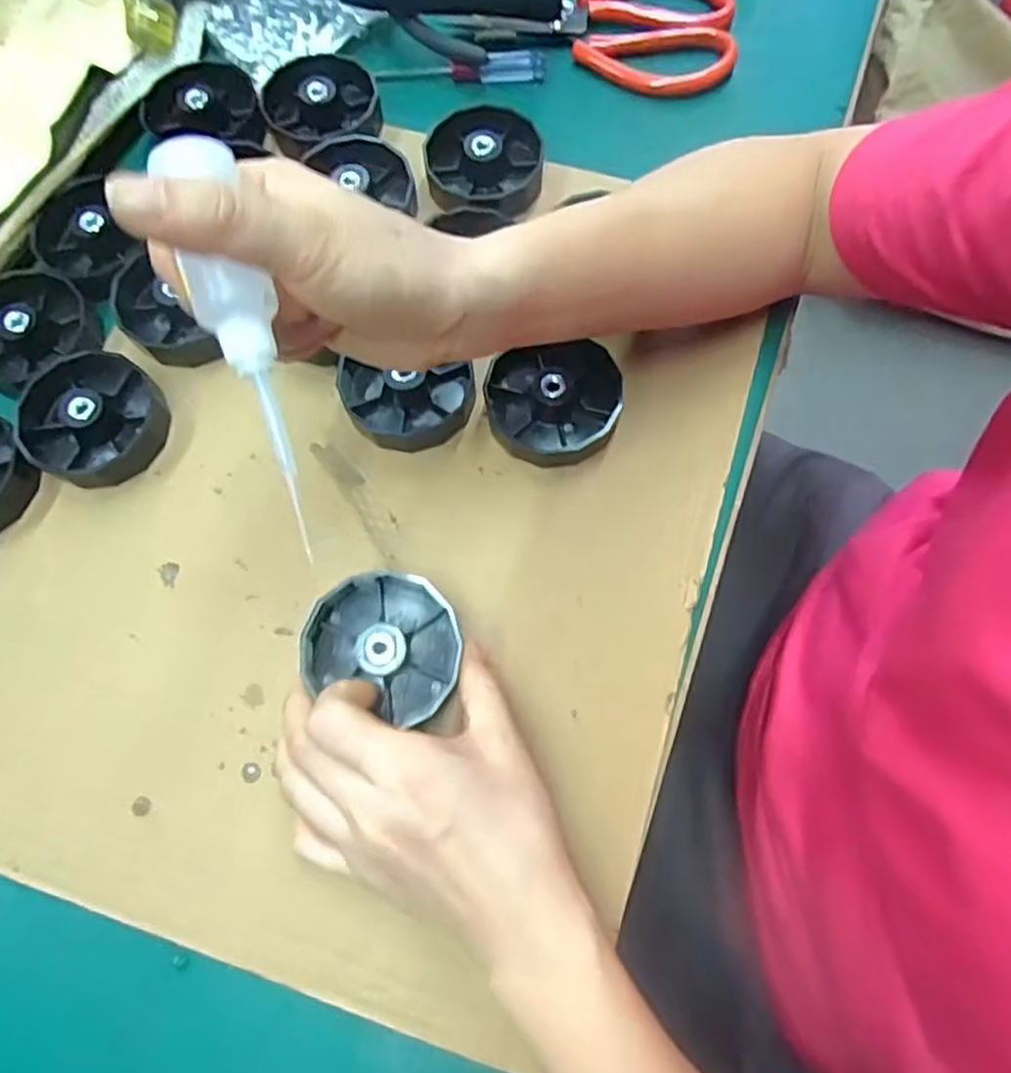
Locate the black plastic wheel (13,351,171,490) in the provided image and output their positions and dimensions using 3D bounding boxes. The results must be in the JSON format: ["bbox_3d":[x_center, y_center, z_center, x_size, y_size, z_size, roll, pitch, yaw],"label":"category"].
[{"bbox_3d":[-0.211,-0.062,0.351,0.072,0.023,0.067,0,73,1],"label":"black plastic wheel"}]

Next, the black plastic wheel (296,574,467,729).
[{"bbox_3d":[-0.053,0.046,0.307,0.067,0.027,0.061,1,73,-2],"label":"black plastic wheel"}]

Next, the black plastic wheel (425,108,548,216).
[{"bbox_3d":[-0.012,-0.215,0.395,0.065,0.019,0.071,0,73,1],"label":"black plastic wheel"}]

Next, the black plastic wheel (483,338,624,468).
[{"bbox_3d":[0.025,-0.070,0.351,0.068,0.020,0.065,0,73,1],"label":"black plastic wheel"}]

